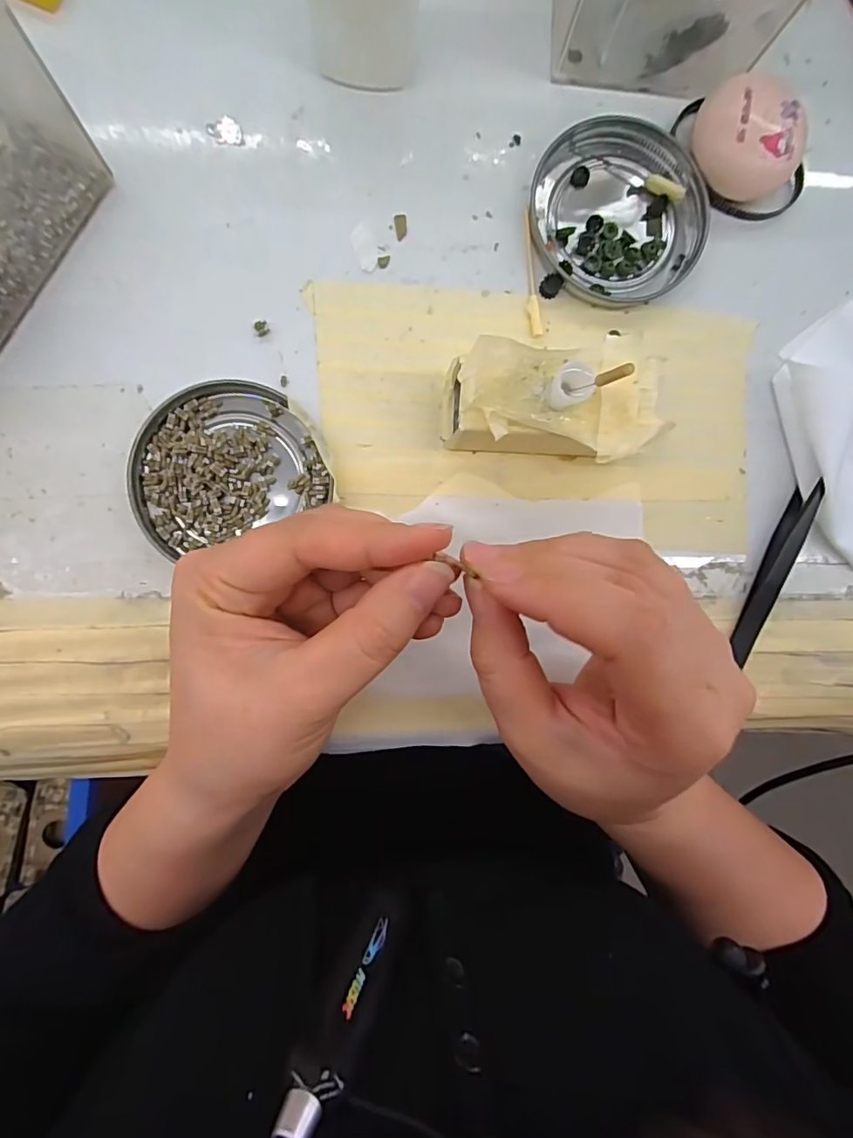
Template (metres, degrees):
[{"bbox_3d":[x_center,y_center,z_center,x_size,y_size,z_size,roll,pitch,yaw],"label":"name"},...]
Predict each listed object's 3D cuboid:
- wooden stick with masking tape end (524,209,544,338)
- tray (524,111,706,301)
[{"bbox_3d":[0.046,-0.131,0.230,0.006,0.004,0.055,-9,91,-5],"label":"wooden stick with masking tape end"},{"bbox_3d":[0.085,-0.159,0.231,0.077,0.010,0.072,0,90,-5],"label":"tray"}]

